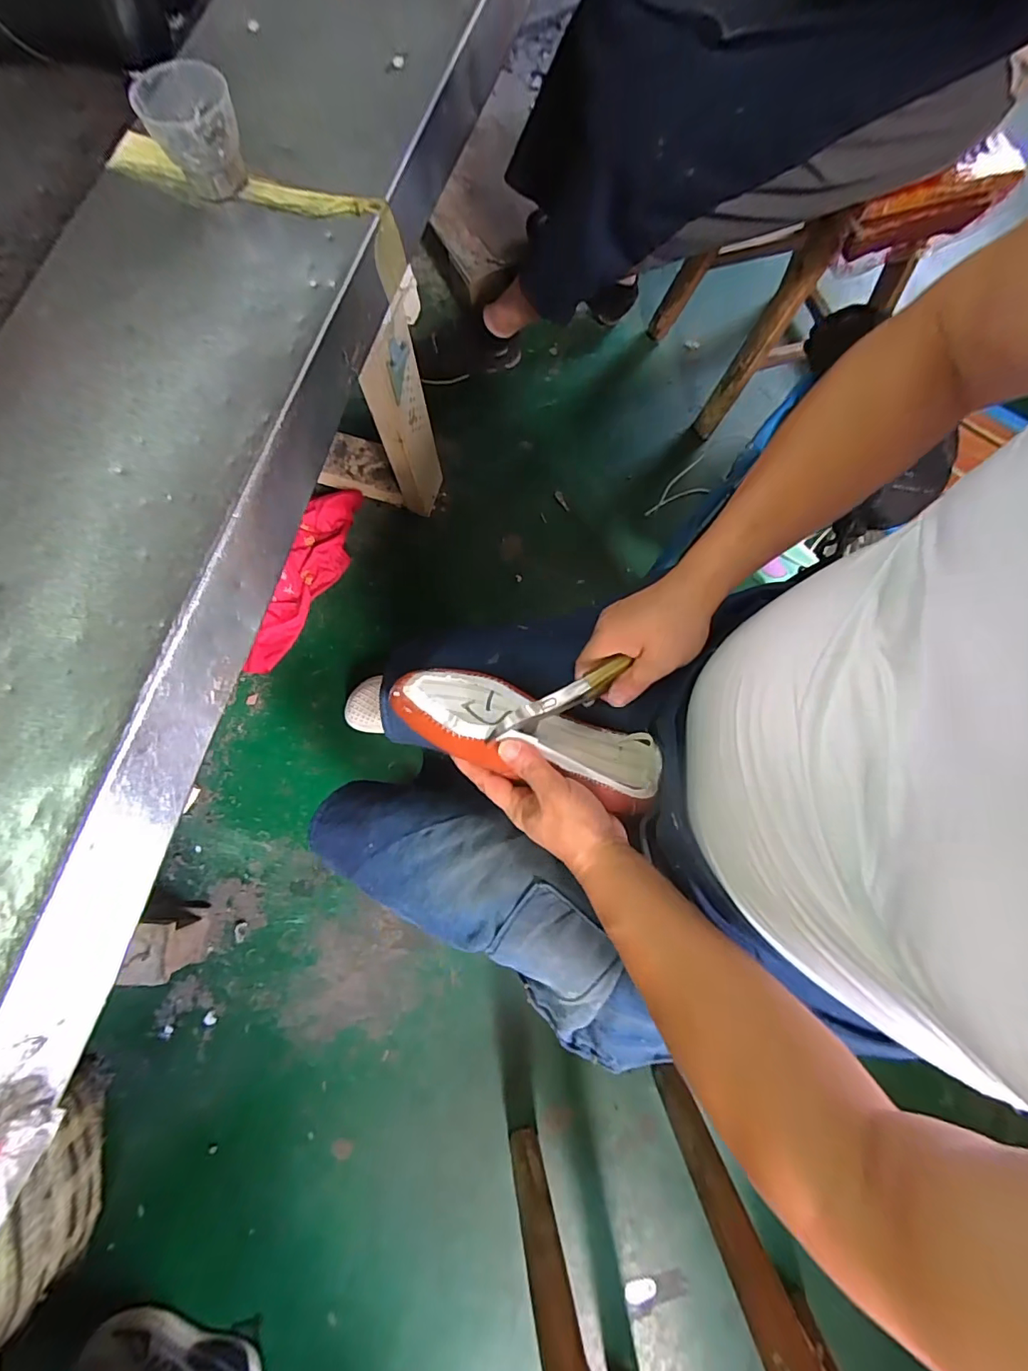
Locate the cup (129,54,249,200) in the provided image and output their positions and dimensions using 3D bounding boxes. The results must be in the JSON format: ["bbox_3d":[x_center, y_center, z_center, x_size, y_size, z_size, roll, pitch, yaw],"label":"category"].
[{"bbox_3d":[-0.231,-0.401,0.363,0.065,0.051,0.060,-27,80,-5],"label":"cup"}]

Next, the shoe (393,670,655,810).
[{"bbox_3d":[0.008,0.038,0.427,0.239,0.055,0.075,18,80,7],"label":"shoe"}]

